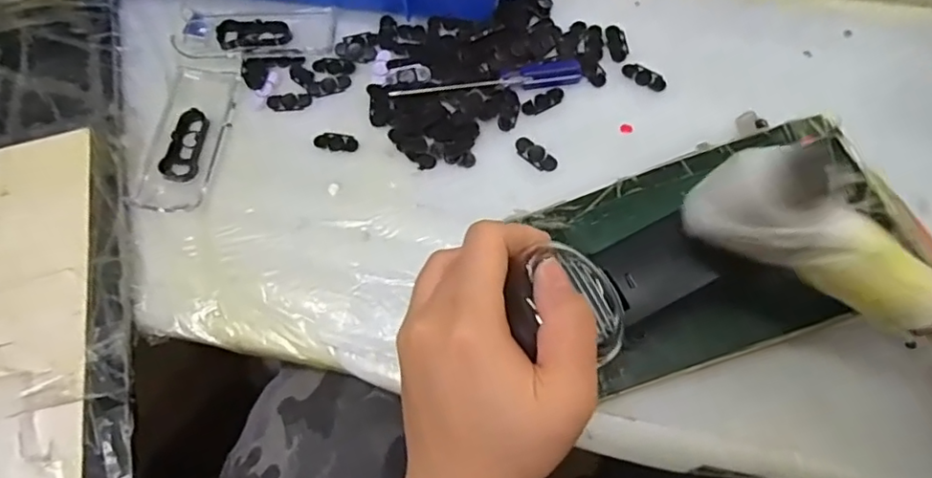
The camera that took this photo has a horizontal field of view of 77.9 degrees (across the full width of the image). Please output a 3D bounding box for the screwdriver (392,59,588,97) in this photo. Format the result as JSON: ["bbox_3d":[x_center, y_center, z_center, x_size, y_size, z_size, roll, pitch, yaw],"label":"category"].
[{"bbox_3d":[0.014,-0.102,0.375,0.123,0.010,0.016,-10,65,0],"label":"screwdriver"}]

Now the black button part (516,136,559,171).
[{"bbox_3d":[0.043,-0.053,0.358,0.030,0.004,0.013,39,74,19],"label":"black button part"}]

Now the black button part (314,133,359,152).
[{"bbox_3d":[-0.084,-0.063,0.372,0.029,0.004,0.013,5,66,7],"label":"black button part"}]

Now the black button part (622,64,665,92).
[{"bbox_3d":[0.116,-0.106,0.375,0.029,0.004,0.012,31,72,17],"label":"black button part"}]

